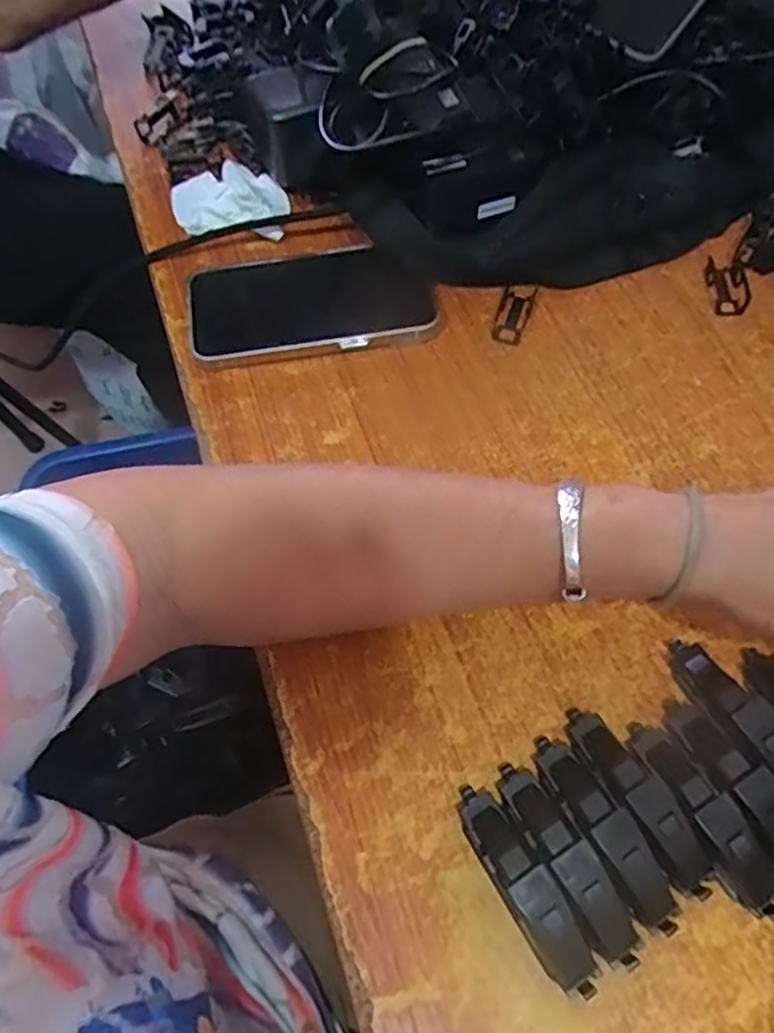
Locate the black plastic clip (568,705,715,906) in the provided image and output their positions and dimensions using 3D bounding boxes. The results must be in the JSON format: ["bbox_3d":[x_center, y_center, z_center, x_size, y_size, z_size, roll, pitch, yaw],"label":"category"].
[{"bbox_3d":[0.105,0.118,0.284,0.019,0.022,0.082,-29,66,-13],"label":"black plastic clip"}]

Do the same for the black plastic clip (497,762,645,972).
[{"bbox_3d":[0.072,0.139,0.273,0.019,0.021,0.082,-29,66,-13],"label":"black plastic clip"}]

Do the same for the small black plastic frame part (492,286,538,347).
[{"bbox_3d":[0.078,-0.124,0.414,0.019,0.004,0.044,18,65,11],"label":"small black plastic frame part"}]

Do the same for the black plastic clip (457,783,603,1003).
[{"bbox_3d":[0.054,0.147,0.270,0.019,0.021,0.082,-29,66,-13],"label":"black plastic clip"}]

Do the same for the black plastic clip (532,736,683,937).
[{"bbox_3d":[0.089,0.129,0.278,0.021,0.022,0.081,-32,66,-14],"label":"black plastic clip"}]

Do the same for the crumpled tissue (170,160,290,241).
[{"bbox_3d":[-0.100,-0.209,0.443,0.078,0.015,0.067,38,70,19],"label":"crumpled tissue"}]

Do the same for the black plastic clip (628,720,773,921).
[{"bbox_3d":[0.132,0.124,0.281,0.021,0.022,0.083,-30,66,-13],"label":"black plastic clip"}]

